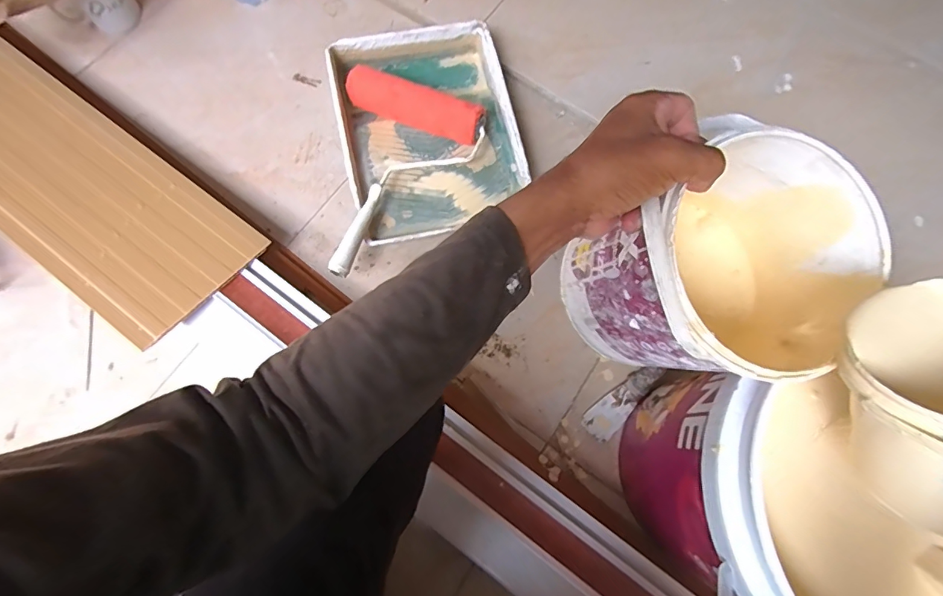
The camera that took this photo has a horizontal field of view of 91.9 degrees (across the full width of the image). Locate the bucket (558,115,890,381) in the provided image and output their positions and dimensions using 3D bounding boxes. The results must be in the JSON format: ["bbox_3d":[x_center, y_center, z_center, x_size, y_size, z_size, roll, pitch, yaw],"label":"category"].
[{"bbox_3d":[0.204,-0.016,0.386,0.190,0.180,0.165,-20,75,-7],"label":"bucket"}]

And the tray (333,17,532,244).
[{"bbox_3d":[-0.069,-0.277,0.731,0.271,0.069,0.314,-12,74,-5],"label":"tray"}]

